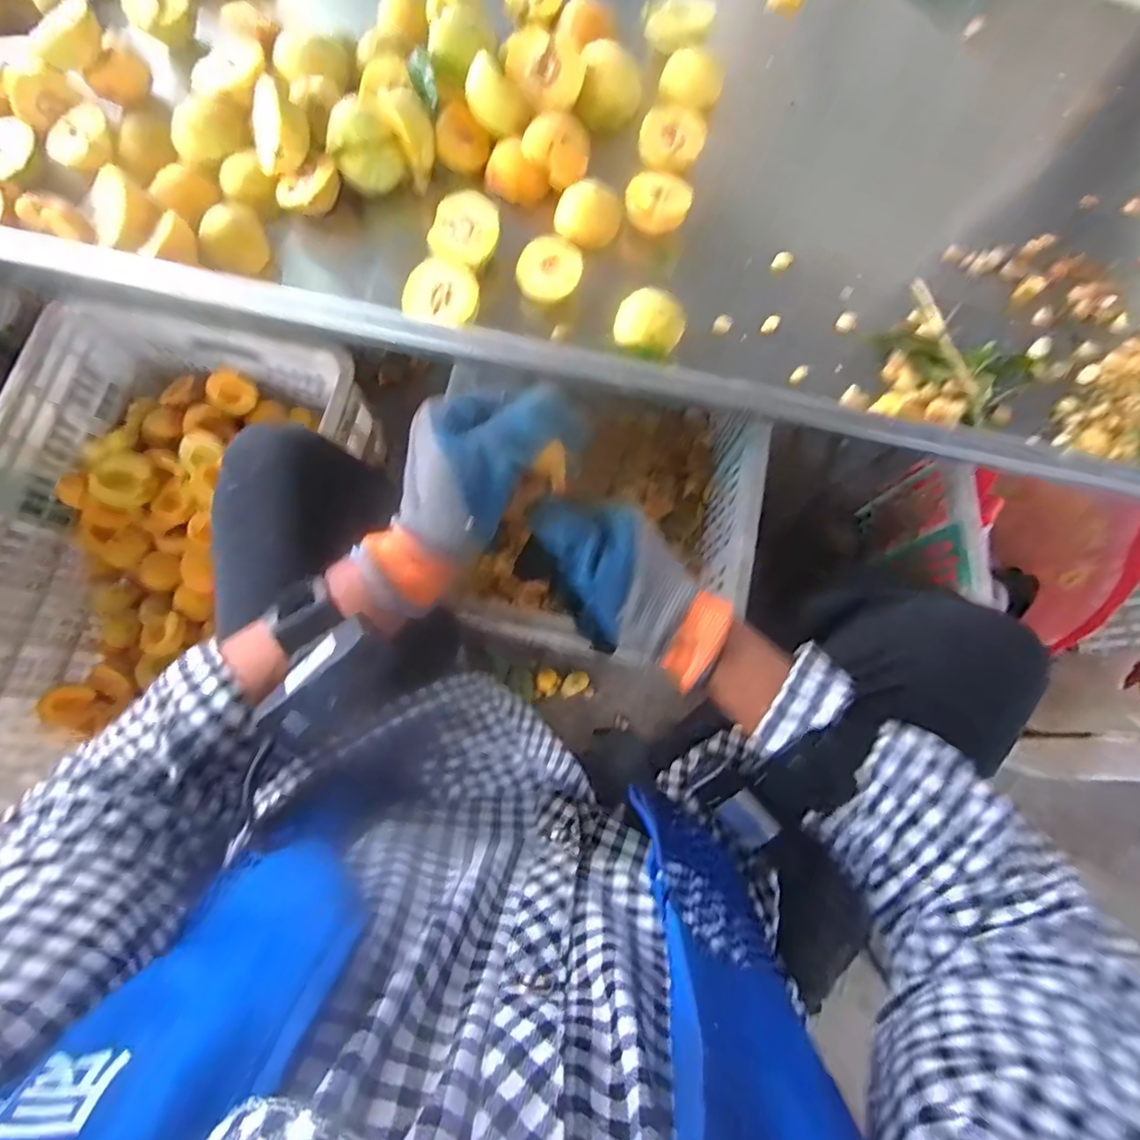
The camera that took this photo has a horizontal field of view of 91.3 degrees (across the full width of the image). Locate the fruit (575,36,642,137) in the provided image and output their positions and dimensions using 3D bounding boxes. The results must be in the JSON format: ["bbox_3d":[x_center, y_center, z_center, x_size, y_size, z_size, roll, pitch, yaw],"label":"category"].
[{"bbox_3d":[0.037,-0.441,0.512,0.053,0.042,0.060,9,76,1],"label":"fruit"}]

